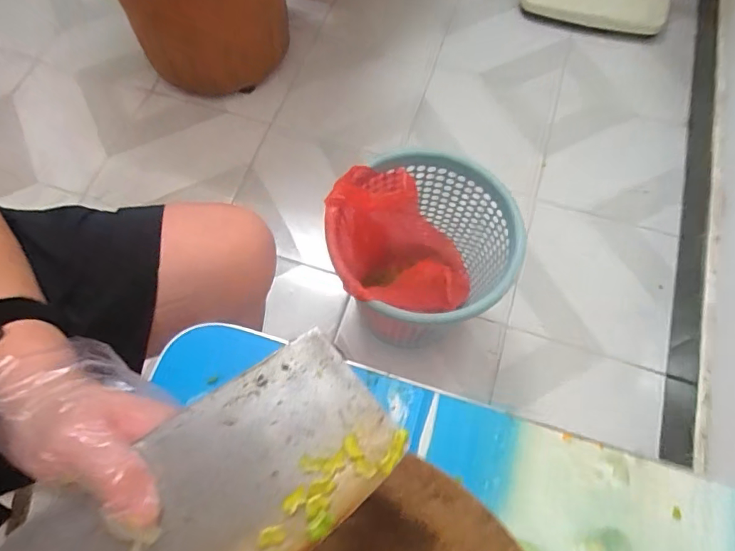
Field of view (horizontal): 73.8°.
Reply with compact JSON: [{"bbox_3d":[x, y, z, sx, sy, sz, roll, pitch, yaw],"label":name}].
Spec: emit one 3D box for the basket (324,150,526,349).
[{"bbox_3d":[0.073,-0.019,0.787,0.263,0.240,0.265,-42,75,-17],"label":"basket"}]

